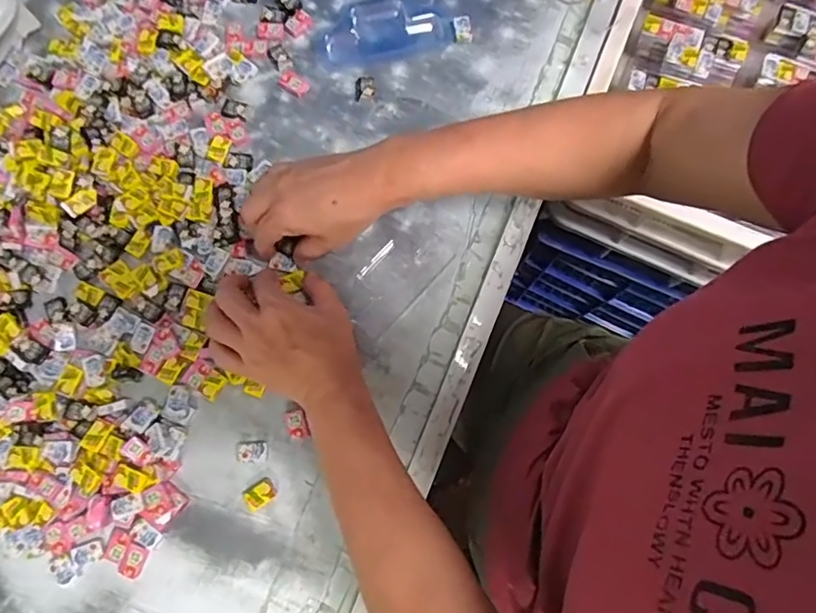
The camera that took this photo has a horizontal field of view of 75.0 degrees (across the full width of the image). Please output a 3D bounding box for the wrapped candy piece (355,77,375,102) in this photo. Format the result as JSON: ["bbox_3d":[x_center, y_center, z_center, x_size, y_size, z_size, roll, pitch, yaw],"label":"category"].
[{"bbox_3d":[-0.045,-0.224,0.547,0.021,0.010,0.022,-3,79,-2],"label":"wrapped candy piece"}]

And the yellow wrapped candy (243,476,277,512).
[{"bbox_3d":[-0.131,0.165,0.470,0.026,0.008,0.020,-35,81,-7],"label":"yellow wrapped candy"}]

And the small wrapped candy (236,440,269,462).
[{"bbox_3d":[-0.140,0.130,0.477,0.028,0.007,0.018,-1,79,-1],"label":"small wrapped candy"}]

